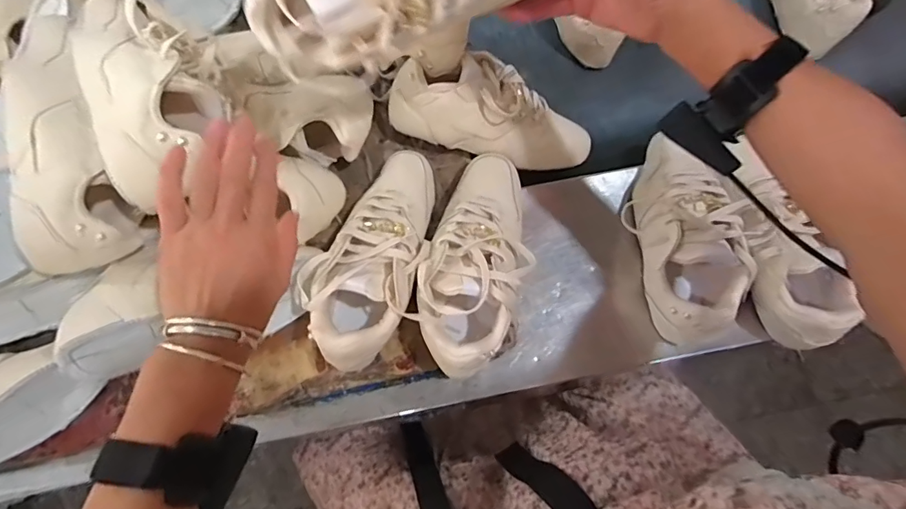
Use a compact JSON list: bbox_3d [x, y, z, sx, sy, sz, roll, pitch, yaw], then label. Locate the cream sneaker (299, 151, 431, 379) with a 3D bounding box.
[{"bbox_3d":[-0.085,-0.003,0.508,0.111,0.084,0.240,7,74,3],"label":"cream sneaker"}]

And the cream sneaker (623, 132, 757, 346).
[{"bbox_3d":[0.252,-0.021,0.521,0.089,0.093,0.211,-4,74,0],"label":"cream sneaker"}]

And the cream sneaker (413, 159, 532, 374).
[{"bbox_3d":[0.030,0.002,0.500,0.100,0.084,0.238,17,75,6],"label":"cream sneaker"}]

